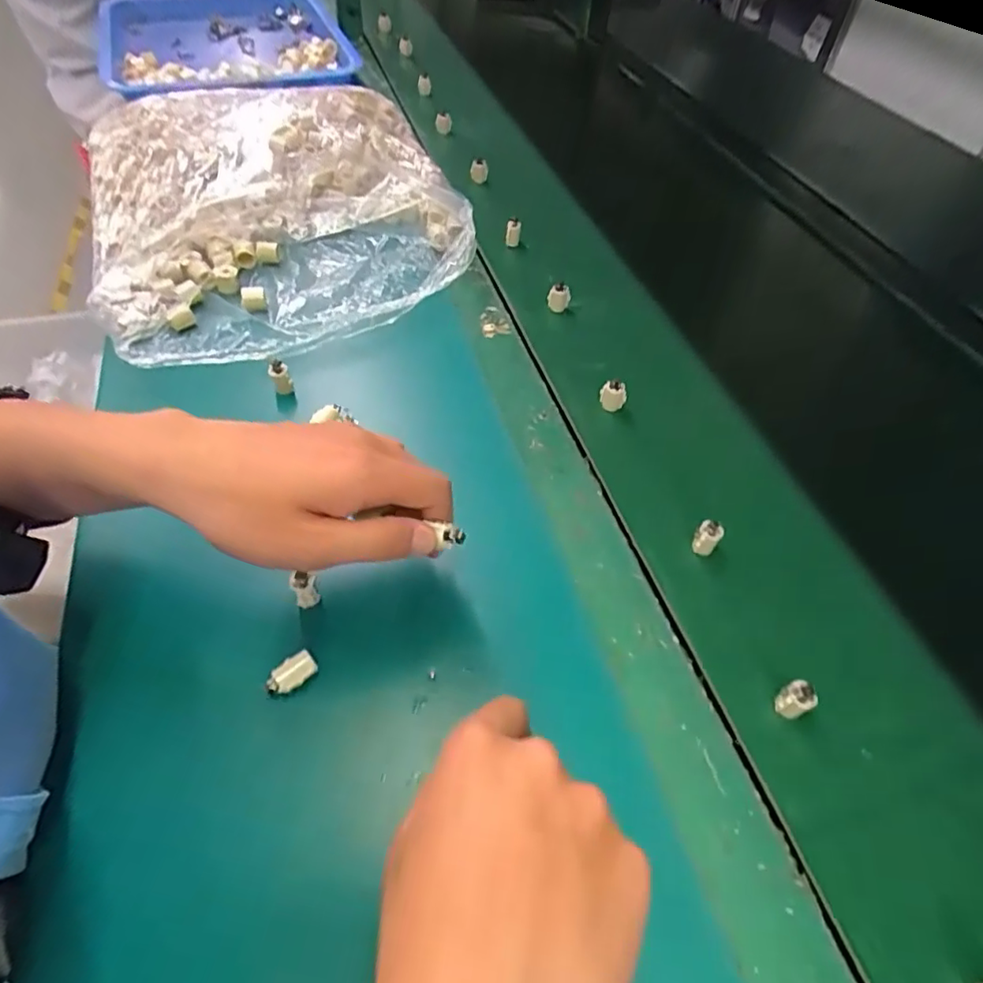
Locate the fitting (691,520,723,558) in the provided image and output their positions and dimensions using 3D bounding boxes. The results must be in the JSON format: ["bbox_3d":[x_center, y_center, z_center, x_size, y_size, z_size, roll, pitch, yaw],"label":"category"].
[{"bbox_3d":[0.142,0.032,0.386,0.015,0.030,0.011,32,60,22],"label":"fitting"}]

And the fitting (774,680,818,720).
[{"bbox_3d":[0.167,0.117,0.324,0.015,0.028,0.015,0,53,0],"label":"fitting"}]

